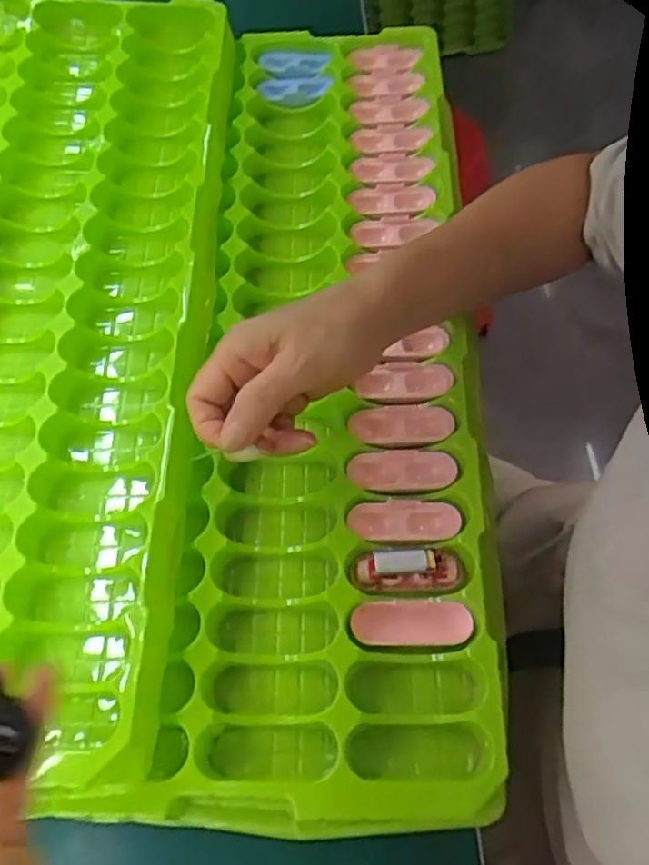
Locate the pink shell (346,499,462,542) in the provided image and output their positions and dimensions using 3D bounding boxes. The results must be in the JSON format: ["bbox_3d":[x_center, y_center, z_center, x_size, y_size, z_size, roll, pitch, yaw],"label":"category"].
[{"bbox_3d":[0.047,0.052,0.410,0.066,0.007,0.026,-4,64,2],"label":"pink shell"}]

